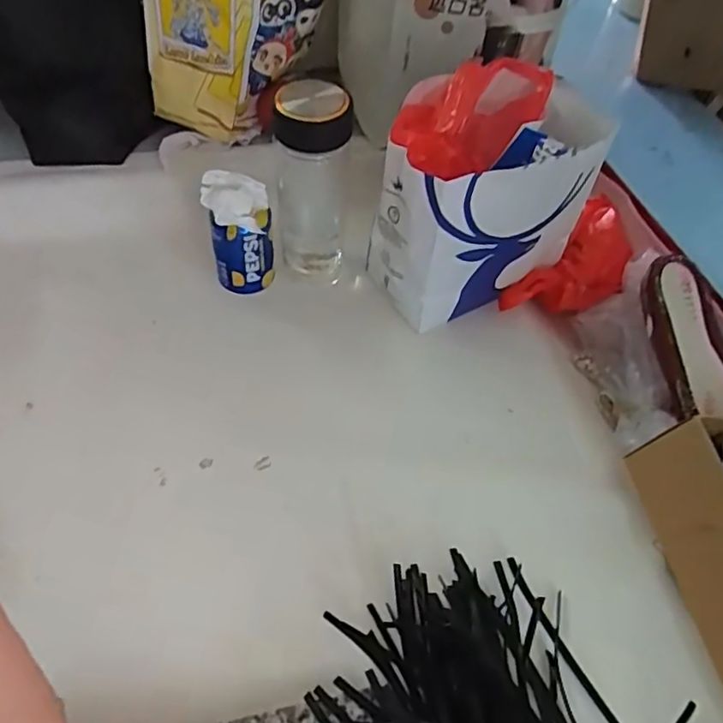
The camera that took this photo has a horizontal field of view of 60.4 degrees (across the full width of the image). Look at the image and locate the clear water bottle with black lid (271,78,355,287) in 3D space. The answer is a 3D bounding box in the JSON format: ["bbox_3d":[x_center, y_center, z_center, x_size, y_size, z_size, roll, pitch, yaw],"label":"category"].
[{"bbox_3d":[-0.052,-0.186,0.662,0.077,0.217,0.075,-2,54,-6],"label":"clear water bottle with black lid"}]

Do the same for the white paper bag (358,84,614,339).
[{"bbox_3d":[0.132,-0.155,0.663,0.226,0.202,0.100,-15,56,-15],"label":"white paper bag"}]

